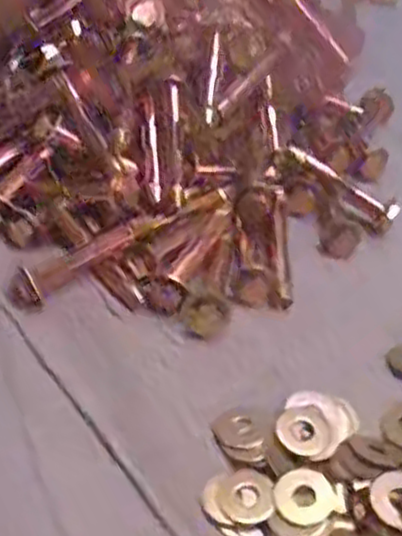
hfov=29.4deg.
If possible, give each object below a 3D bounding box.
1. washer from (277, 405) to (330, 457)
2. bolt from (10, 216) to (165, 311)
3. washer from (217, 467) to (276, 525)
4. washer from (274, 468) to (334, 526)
[{"bbox_3d":[0.040,0.062,0.295,0.020,0.004,0.022,2,45,-2],"label":"washer"},{"bbox_3d":[-0.049,-0.005,0.343,0.077,0.020,0.017,-27,53,-28],"label":"bolt"},{"bbox_3d":[0.016,0.082,0.278,0.020,0.004,0.021,2,45,-2],"label":"washer"},{"bbox_3d":[0.037,0.081,0.275,0.020,0.004,0.021,2,45,-2],"label":"washer"}]

